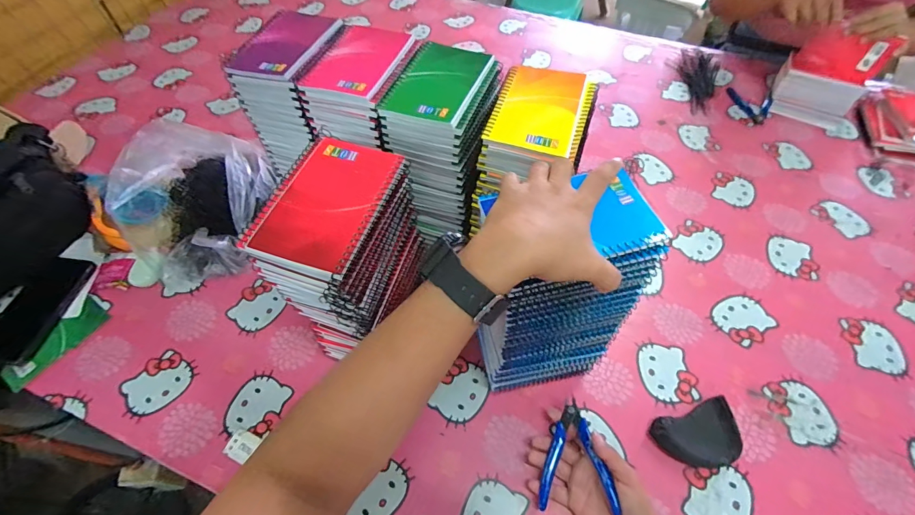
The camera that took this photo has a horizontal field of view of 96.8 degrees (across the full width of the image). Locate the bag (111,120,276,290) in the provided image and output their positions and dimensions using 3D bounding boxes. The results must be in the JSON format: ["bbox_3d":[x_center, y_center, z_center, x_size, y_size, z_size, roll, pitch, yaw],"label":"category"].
[{"bbox_3d":[-0.426,-0.090,0.647,0.185,0.108,0.248,-3,54,-2],"label":"bag"}]

